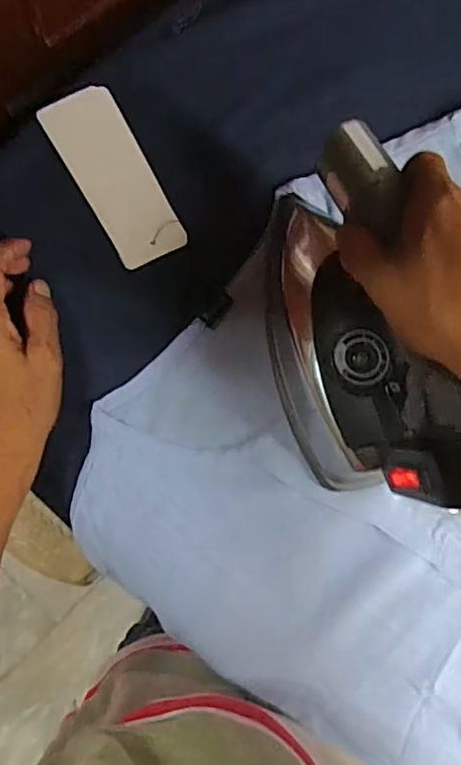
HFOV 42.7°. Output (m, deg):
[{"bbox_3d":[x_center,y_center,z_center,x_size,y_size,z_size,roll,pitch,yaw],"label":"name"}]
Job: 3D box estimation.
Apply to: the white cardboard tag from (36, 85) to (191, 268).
[{"bbox_3d":[-0.075,-0.135,0.385,0.047,0.004,0.120,-29,88,-9],"label":"white cardboard tag"}]

